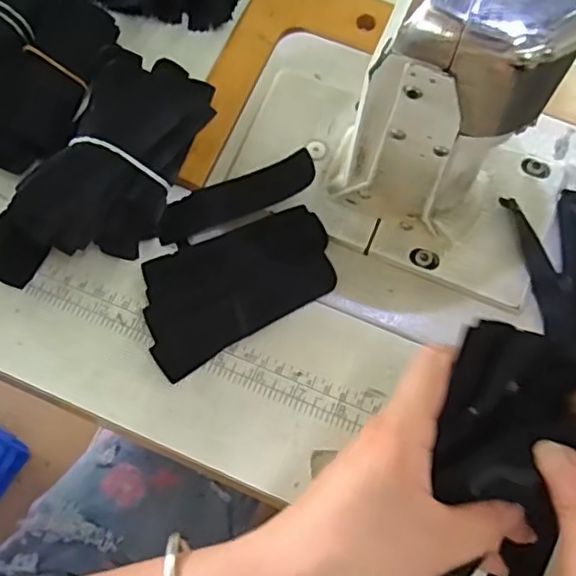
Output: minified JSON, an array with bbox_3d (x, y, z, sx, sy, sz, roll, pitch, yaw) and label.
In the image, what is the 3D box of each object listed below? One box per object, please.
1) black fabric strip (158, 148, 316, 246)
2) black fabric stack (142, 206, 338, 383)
[{"bbox_3d":[-0.033,-0.056,0.381,0.104,0.009,0.025,-22,67,8],"label":"black fabric strip"},{"bbox_3d":[-0.031,-0.004,0.364,0.118,0.018,0.067,-25,69,-14],"label":"black fabric stack"}]

